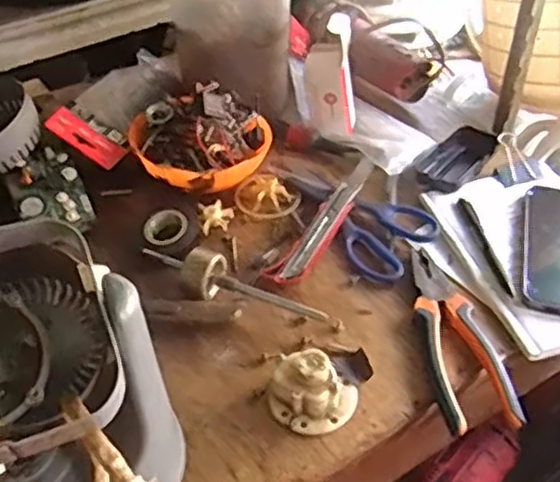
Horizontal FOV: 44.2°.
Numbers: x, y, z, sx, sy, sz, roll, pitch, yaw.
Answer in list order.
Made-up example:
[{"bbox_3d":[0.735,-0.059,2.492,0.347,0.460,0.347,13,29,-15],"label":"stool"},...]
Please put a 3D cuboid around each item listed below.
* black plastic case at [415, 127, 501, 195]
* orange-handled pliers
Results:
[{"bbox_3d":[0.197,-0.093,0.762,0.059,0.018,0.106,33,54,29],"label":"black plastic case"},{"bbox_3d":[0.152,0.080,0.598,0.062,0.016,0.182,-4,45,-4],"label":"orange-handled pliers"}]

